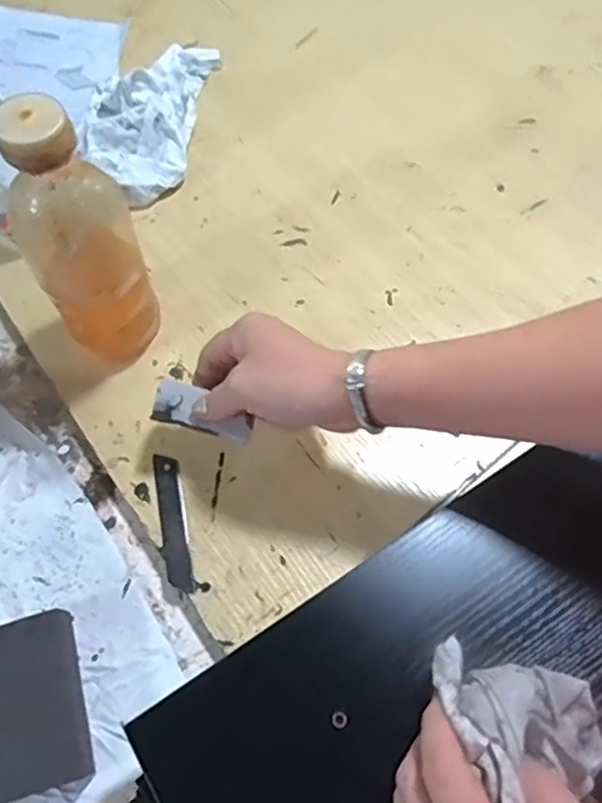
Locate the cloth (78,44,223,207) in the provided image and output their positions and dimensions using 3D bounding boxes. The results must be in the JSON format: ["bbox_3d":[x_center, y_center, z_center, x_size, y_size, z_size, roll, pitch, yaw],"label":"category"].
[{"bbox_3d":[-0.147,-0.275,0.603,0.104,0.040,0.207,8,66,6],"label":"cloth"}]

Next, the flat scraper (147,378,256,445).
[{"bbox_3d":[-0.064,0.005,0.433,0.067,0.008,0.030,16,81,-4],"label":"flat scraper"}]

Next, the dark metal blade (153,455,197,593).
[{"bbox_3d":[-0.089,0.083,0.450,0.018,0.004,0.097,-12,65,-3],"label":"dark metal blade"}]

